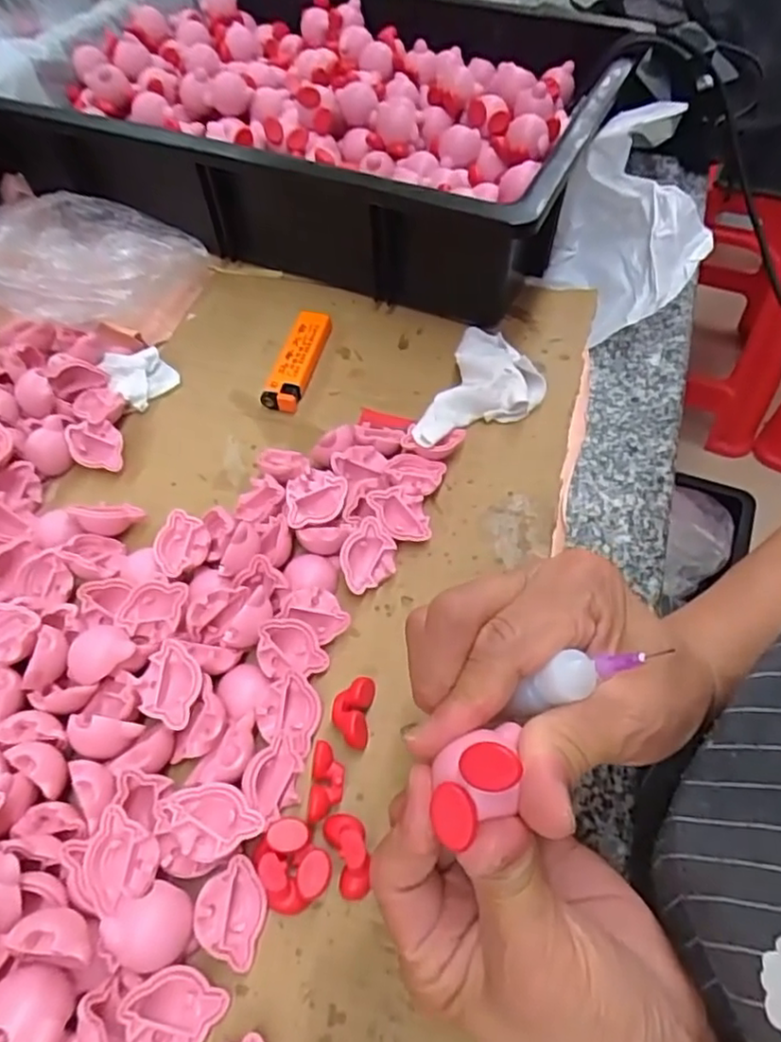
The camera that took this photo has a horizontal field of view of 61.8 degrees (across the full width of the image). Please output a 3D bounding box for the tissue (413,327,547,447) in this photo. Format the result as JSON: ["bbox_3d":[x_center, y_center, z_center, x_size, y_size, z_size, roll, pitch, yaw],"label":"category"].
[{"bbox_3d":[0.057,-0.073,0.391,0.058,0.023,0.106,19,59,14],"label":"tissue"}]

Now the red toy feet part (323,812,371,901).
[{"bbox_3d":[-0.016,0.134,0.264,0.015,0.010,0.031,-17,57,-10],"label":"red toy feet part"}]

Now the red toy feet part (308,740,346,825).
[{"bbox_3d":[-0.027,0.111,0.278,0.014,0.007,0.031,4,56,4],"label":"red toy feet part"}]

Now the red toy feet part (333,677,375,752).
[{"bbox_3d":[-0.017,0.087,0.297,0.017,0.012,0.031,6,56,5],"label":"red toy feet part"}]

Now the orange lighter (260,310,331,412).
[{"bbox_3d":[-0.059,-0.103,0.419,0.025,0.017,0.076,13,57,10],"label":"orange lighter"}]

